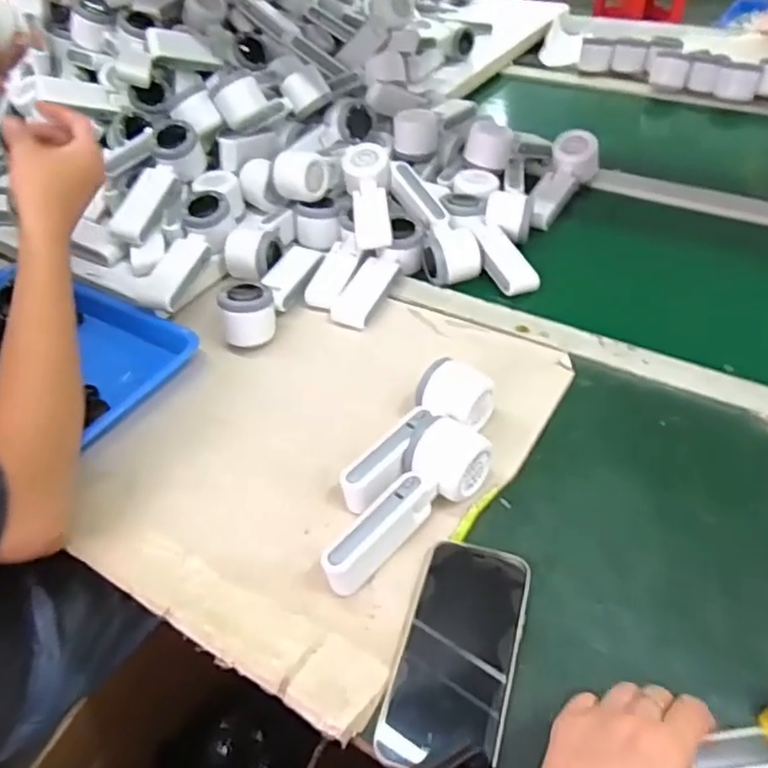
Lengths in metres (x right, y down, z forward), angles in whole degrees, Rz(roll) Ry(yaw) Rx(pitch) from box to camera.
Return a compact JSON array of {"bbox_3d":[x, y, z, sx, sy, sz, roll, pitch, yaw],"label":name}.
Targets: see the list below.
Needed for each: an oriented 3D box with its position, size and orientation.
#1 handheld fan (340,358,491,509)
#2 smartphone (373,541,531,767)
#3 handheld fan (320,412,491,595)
[{"bbox_3d":[0.033,0.049,0.551,0.065,0.054,0.165,26,51,28],"label":"handheld fan"},{"bbox_3d":[0.052,0.184,0.447,0.077,0.013,0.154,10,46,15],"label":"smartphone"},{"bbox_3d":[0.020,0.097,0.512,0.056,0.047,0.164,27,52,29],"label":"handheld fan"}]

